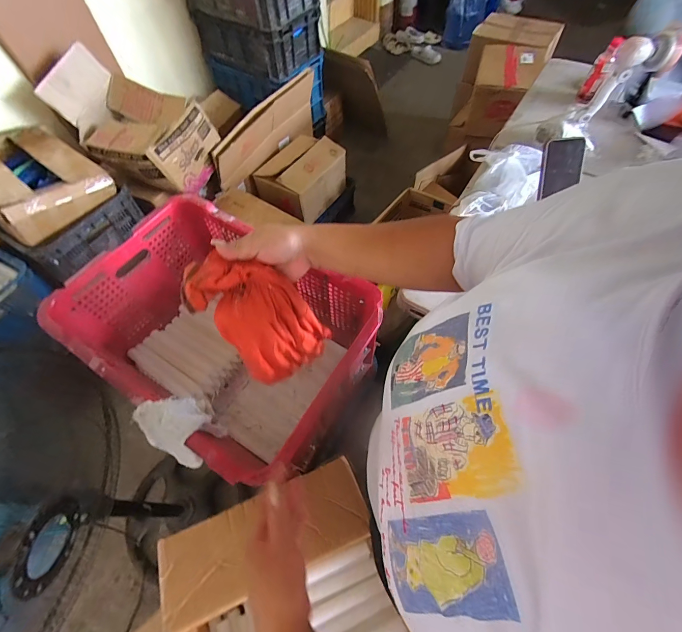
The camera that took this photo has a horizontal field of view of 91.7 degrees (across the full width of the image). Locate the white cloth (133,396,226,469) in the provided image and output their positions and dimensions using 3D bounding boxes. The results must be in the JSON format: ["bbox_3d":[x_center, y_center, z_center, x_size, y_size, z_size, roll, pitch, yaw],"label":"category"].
[{"bbox_3d":[-0.244,0.164,0.508,0.104,0.090,0.085,27,65,16],"label":"white cloth"}]

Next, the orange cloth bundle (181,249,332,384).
[{"bbox_3d":[-0.106,0.011,0.463,0.127,0.243,0.037,-30,47,2],"label":"orange cloth bundle"}]

